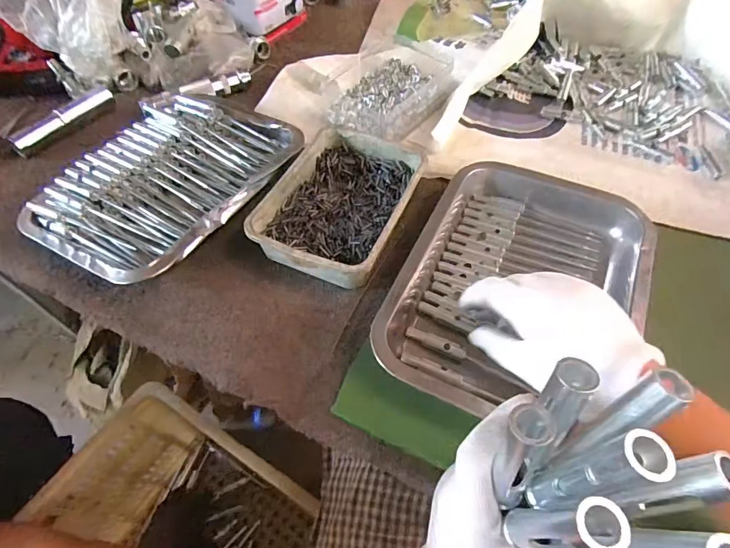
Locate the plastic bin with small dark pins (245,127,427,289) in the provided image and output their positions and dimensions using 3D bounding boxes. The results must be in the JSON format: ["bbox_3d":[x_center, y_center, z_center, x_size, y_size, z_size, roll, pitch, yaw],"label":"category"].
[{"bbox_3d":[-0.019,-0.081,0.421,0.126,0.034,0.196,19,59,13],"label":"plastic bin with small dark pins"}]

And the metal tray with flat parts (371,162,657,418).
[{"bbox_3d":[0.137,0.003,0.370,0.192,0.037,0.264,21,60,14],"label":"metal tray with flat parts"}]

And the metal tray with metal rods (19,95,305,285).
[{"bbox_3d":[-0.199,-0.101,0.435,0.178,0.041,0.252,23,60,15],"label":"metal tray with metal rods"}]

